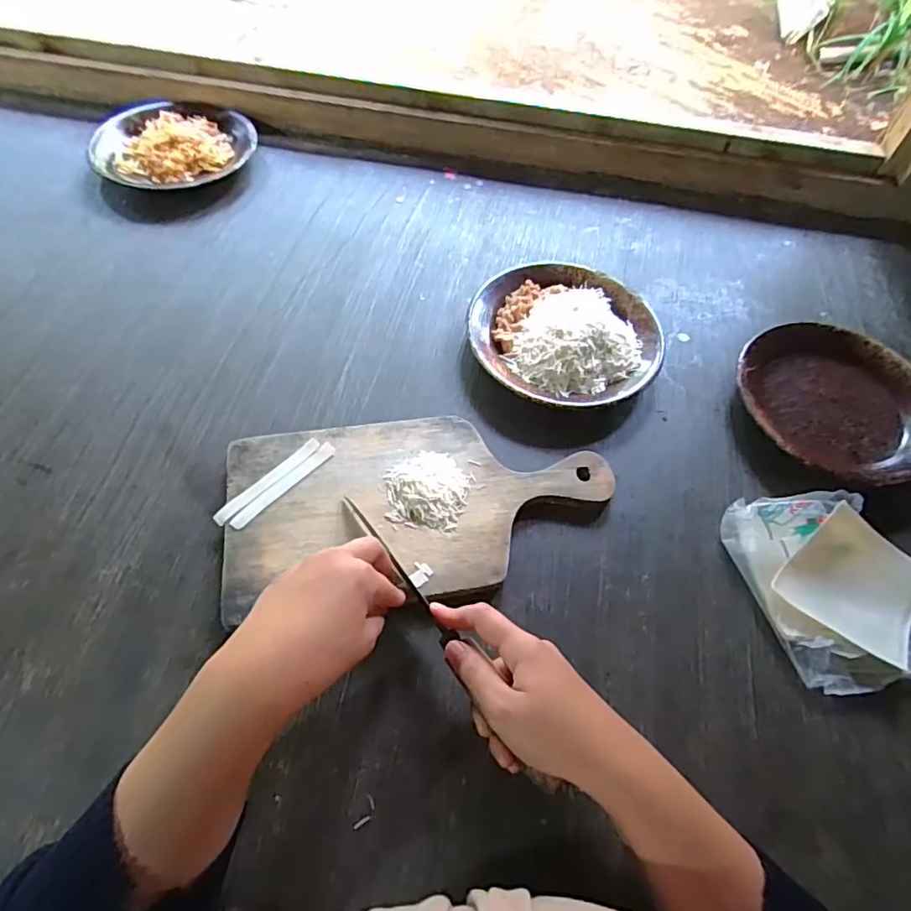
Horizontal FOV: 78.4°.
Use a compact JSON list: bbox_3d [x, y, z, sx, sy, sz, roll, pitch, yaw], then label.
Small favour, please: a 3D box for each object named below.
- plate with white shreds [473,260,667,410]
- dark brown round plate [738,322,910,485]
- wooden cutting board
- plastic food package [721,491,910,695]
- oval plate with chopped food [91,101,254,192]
[{"bbox_3d":[0.110,-0.123,0.554,0.183,0.046,0.184,2,59,-3],"label":"plate with white shreds"},{"bbox_3d":[0.357,-0.047,0.534,0.173,0.032,0.179,2,59,-3],"label":"dark brown round plate"},{"bbox_3d":[-0.026,0.039,0.458,0.307,0.019,0.153,-6,59,-8],"label":"wooden cutting board"},{"bbox_3d":[0.302,0.098,0.437,0.128,0.038,0.150,-10,60,-11],"label":"plastic food package"},{"bbox_3d":[-0.342,-0.386,0.689,0.177,0.025,0.161,10,58,2],"label":"oval plate with chopped food"}]

